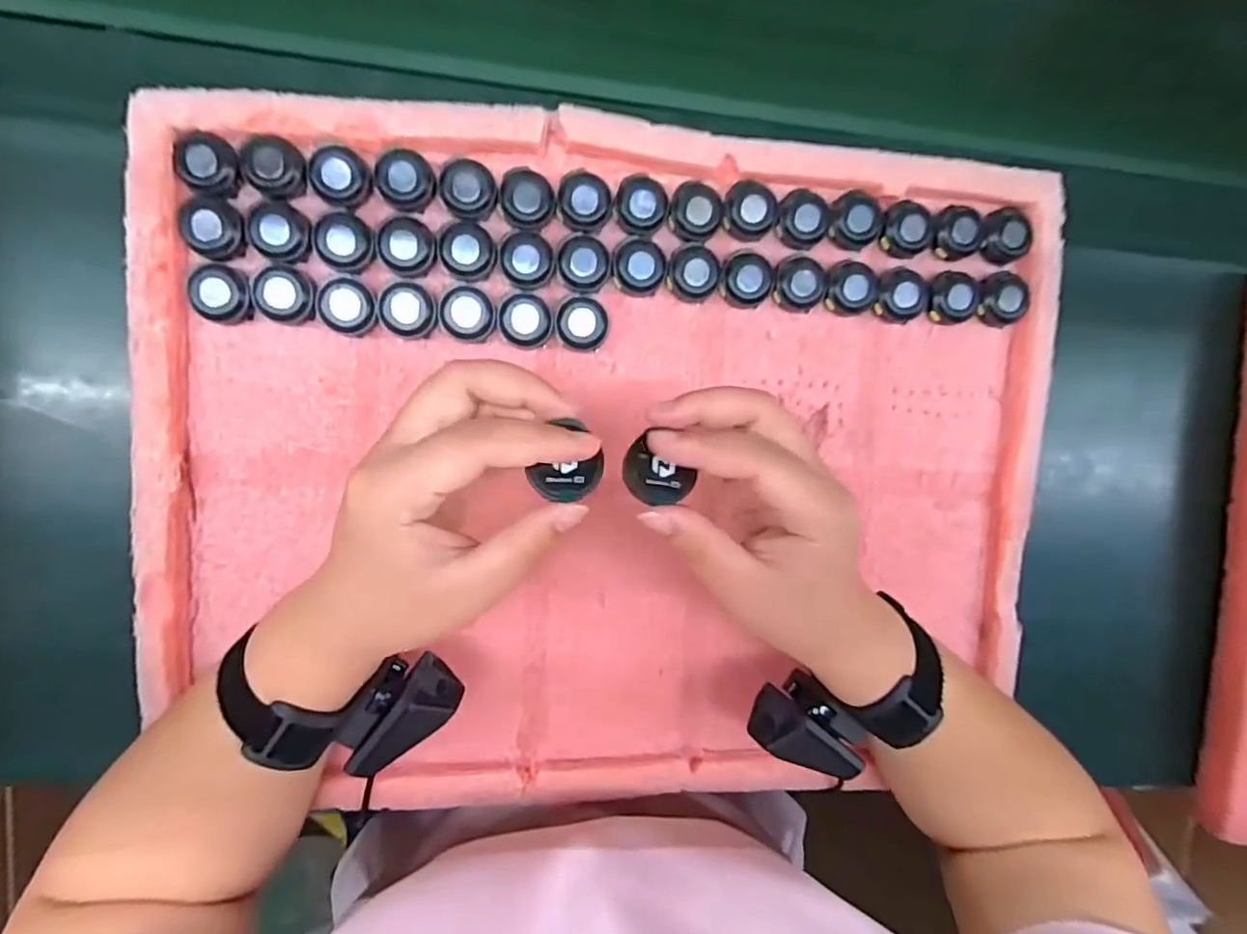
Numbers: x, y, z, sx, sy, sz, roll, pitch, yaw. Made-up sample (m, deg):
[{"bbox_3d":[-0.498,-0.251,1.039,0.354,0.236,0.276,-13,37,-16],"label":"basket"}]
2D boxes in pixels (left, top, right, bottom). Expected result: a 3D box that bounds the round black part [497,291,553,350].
[{"bbox_3d":[-0.053,-0.079,0.322,0.027,0.011,0.029,-1,95,-7],"label":"round black part"}]

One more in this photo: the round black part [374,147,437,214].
[{"bbox_3d":[-0.112,-0.148,0.304,0.028,0.009,0.029,-1,95,-7],"label":"round black part"}]

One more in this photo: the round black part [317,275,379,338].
[{"bbox_3d":[-0.142,-0.083,0.309,0.027,0.013,0.028,-1,95,-7],"label":"round black part"}]

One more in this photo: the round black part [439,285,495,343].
[{"bbox_3d":[-0.082,-0.081,0.317,0.027,0.012,0.028,-1,95,-7],"label":"round black part"}]

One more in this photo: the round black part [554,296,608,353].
[{"bbox_3d":[-0.023,-0.078,0.327,0.028,0.011,0.028,7,94,-8],"label":"round black part"}]

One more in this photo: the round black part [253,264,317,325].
[{"bbox_3d":[-0.171,-0.087,0.304,0.030,0.011,0.028,-1,95,-7],"label":"round black part"}]

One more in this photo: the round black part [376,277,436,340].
[{"bbox_3d":[-0.113,-0.083,0.311,0.029,0.012,0.030,-1,95,-7],"label":"round black part"}]

